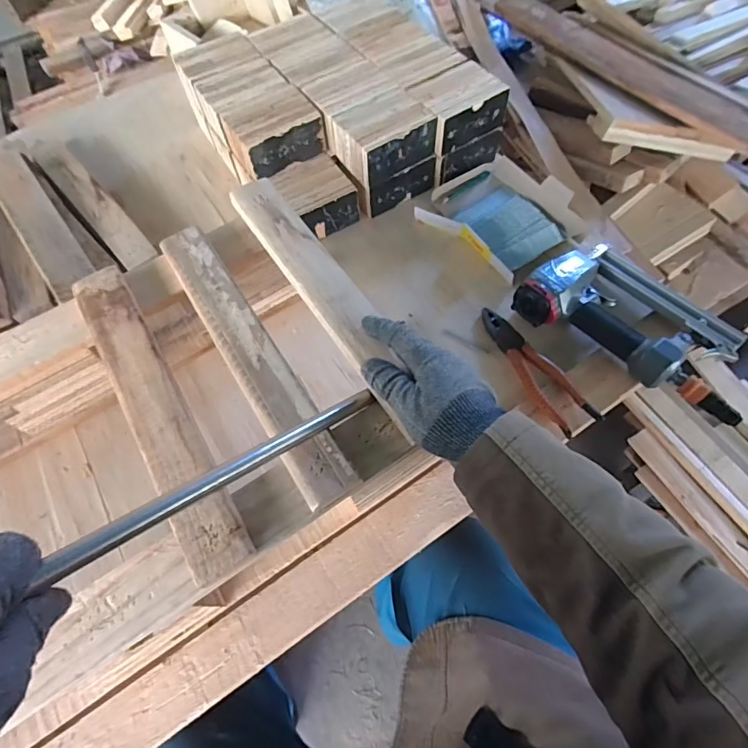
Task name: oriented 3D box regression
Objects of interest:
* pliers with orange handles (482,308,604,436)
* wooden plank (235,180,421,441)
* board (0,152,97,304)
[{"bbox_3d":[0.191,-0.013,0.551,0.048,0.019,0.186,-23,65,-9],"label":"pliers with orange handles"},{"bbox_3d":[-0.054,-0.091,0.475,0.053,0.028,0.323,-31,68,-12],"label":"wooden plank"},{"bbox_3d":[-0.487,-0.228,0.656,0.059,0.018,0.346,-36,67,-15],"label":"board"}]

